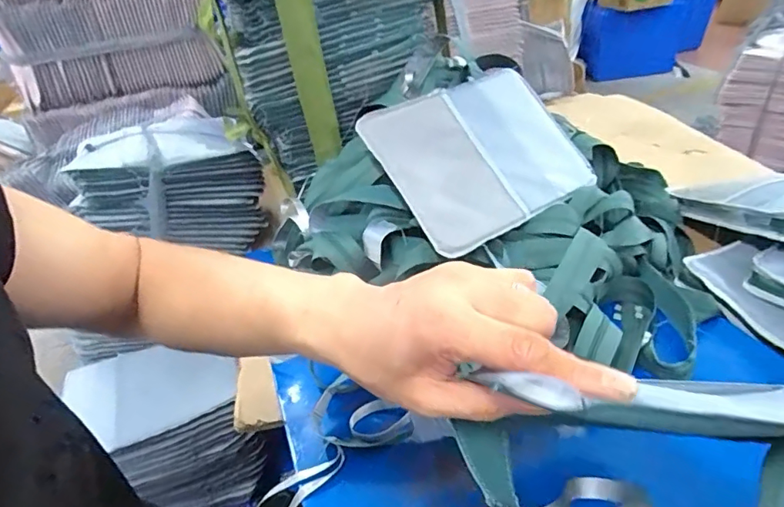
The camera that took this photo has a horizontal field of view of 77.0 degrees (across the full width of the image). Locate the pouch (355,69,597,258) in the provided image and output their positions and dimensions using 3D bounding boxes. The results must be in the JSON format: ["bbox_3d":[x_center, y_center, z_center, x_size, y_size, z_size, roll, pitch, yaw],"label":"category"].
[{"bbox_3d":[0.124,-0.141,0.689,0.283,0.015,0.227,-28,78,-24],"label":"pouch"}]

